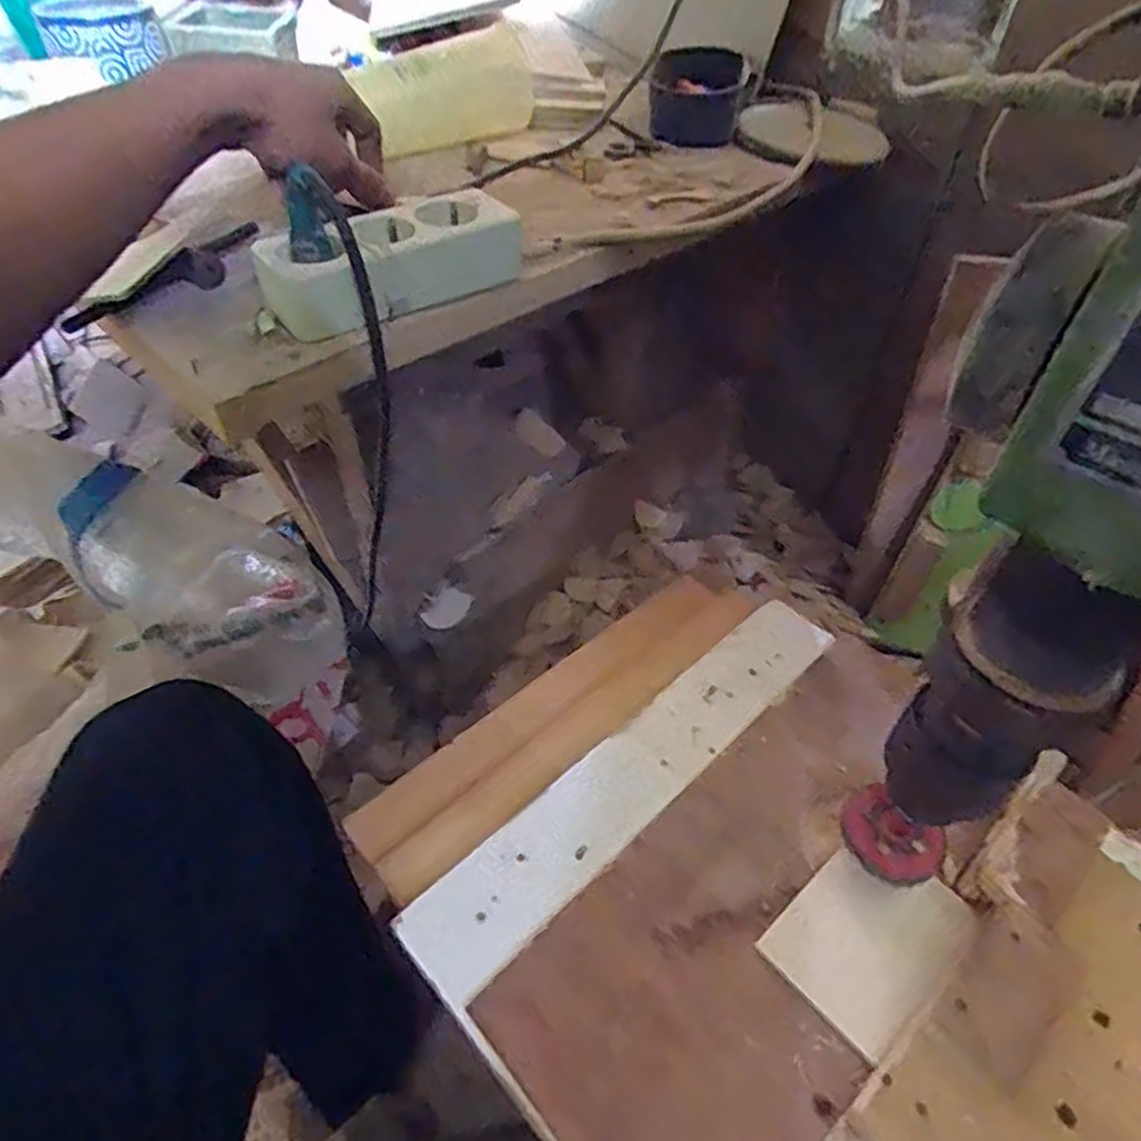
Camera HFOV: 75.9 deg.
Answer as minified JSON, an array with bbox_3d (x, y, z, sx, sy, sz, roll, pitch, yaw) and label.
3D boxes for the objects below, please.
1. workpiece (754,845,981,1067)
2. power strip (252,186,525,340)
[{"bbox_3d":[0.154,0.184,0.373,0.097,0.008,0.070,-35,59,-24],"label":"workpiece"},{"bbox_3d":[-0.107,-0.190,0.449,0.158,0.046,0.063,-31,57,-25],"label":"power strip"}]

